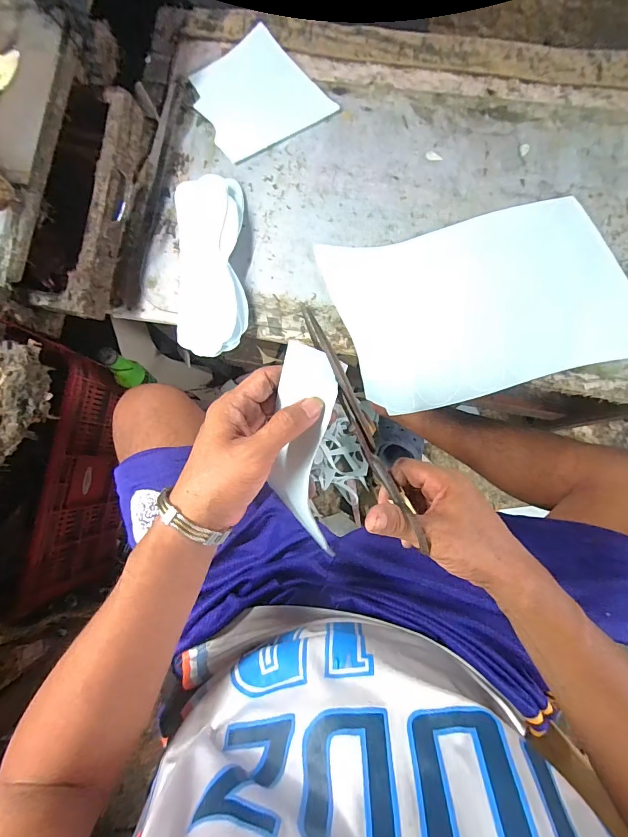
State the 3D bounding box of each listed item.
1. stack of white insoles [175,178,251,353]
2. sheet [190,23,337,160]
[{"bbox_3d":[-0.147,-0.220,0.558,0.096,0.034,0.267,-5,83,3],"label":"stack of white insoles"},{"bbox_3d":[-0.092,-0.495,0.604,0.167,0.007,0.182,-35,84,0],"label":"sheet"}]

